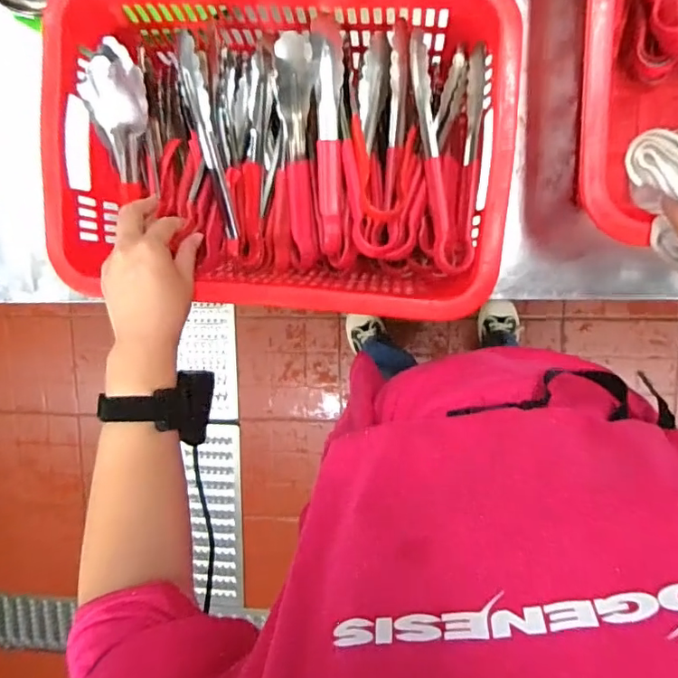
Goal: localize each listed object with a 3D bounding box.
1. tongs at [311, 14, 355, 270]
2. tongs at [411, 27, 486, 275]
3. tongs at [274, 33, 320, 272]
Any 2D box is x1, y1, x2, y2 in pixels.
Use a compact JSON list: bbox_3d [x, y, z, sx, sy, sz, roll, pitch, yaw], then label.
[{"bbox_3d":[-0.007,-0.197,0.535,0.030,0.029,0.246,-3,96,6],"label":"tongs"},{"bbox_3d":[0.105,-0.181,0.524,0.071,0.053,0.224,2,97,6],"label":"tongs"},{"bbox_3d":[-0.041,-0.185,0.548,0.030,0.041,0.228,1,117,6],"label":"tongs"}]

